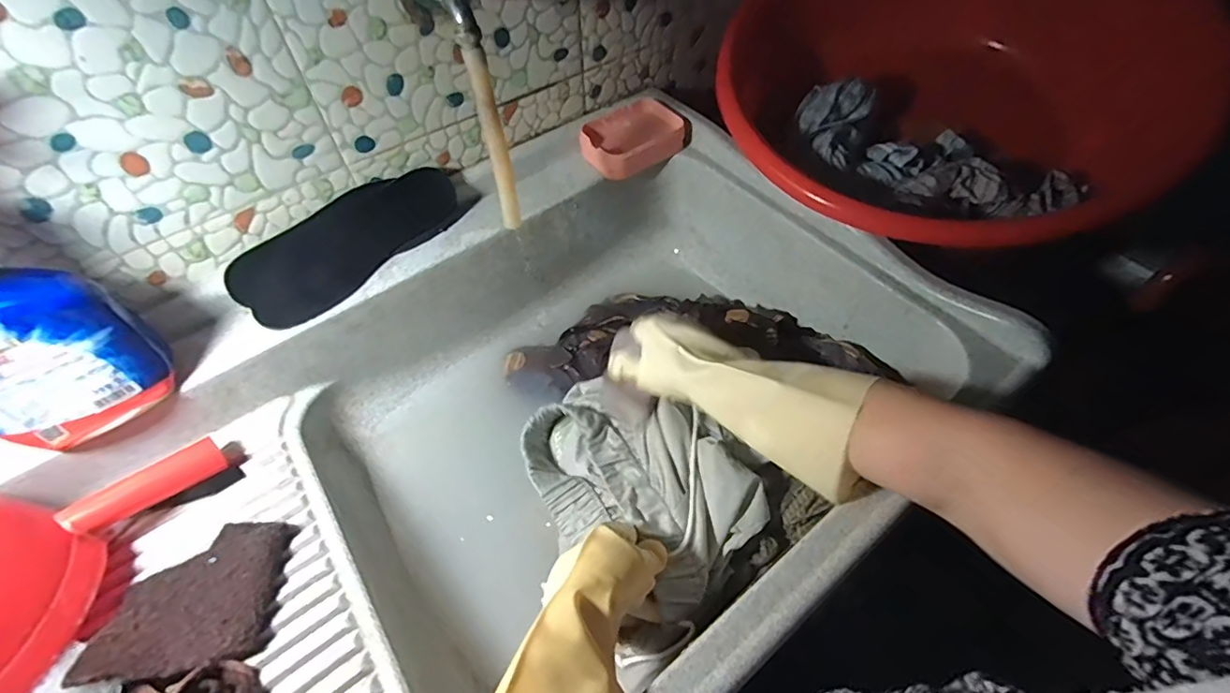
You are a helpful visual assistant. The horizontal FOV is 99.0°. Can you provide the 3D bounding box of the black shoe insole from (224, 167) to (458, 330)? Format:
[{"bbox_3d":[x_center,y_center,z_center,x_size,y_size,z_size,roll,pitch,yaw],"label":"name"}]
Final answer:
[{"bbox_3d":[-0.279,-0.113,0.561,0.237,0.017,0.088,-40,98,-20],"label":"black shoe insole"}]

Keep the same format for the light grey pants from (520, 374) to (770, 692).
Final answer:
[{"bbox_3d":[0.004,0.147,0.537,0.257,0.076,0.218,34,61,23],"label":"light grey pants"}]

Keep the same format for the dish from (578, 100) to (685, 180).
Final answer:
[{"bbox_3d":[0.021,-0.268,0.678,0.128,0.036,0.097,-36,61,-23],"label":"dish"}]

